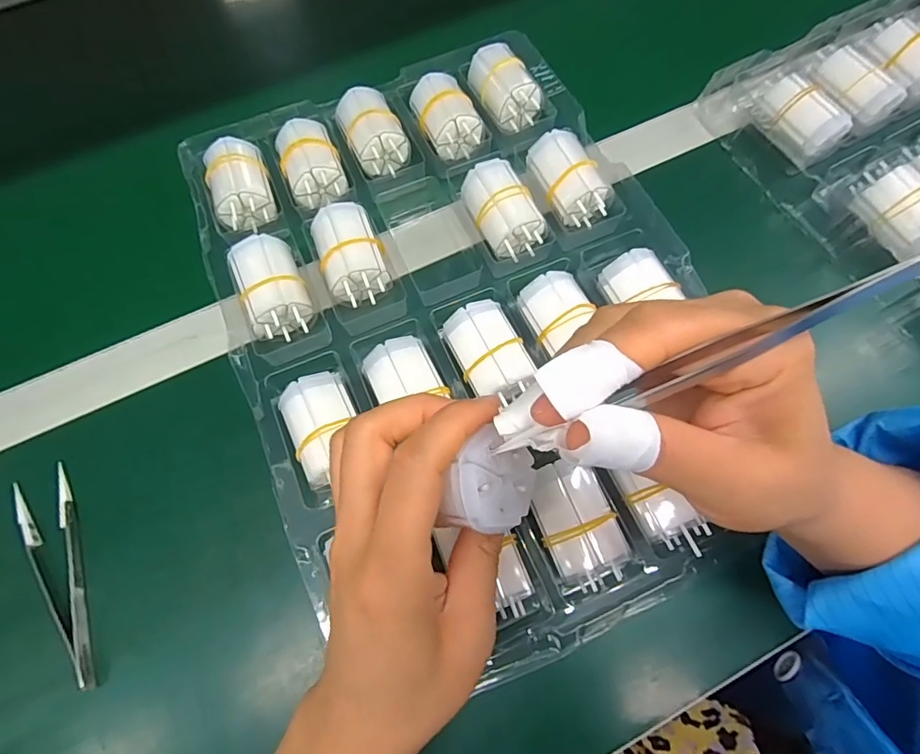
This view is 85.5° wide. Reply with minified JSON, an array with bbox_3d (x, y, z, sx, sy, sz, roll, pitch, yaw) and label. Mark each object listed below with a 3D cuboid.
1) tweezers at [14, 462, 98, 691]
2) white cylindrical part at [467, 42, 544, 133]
[{"bbox_3d":[-0.222,0.110,0.275,0.028,0.011,0.122,-27,71,-9],"label":"tweezers"},{"bbox_3d":[0.033,-0.222,0.379,0.036,0.029,0.062,-26,71,-8],"label":"white cylindrical part"}]

